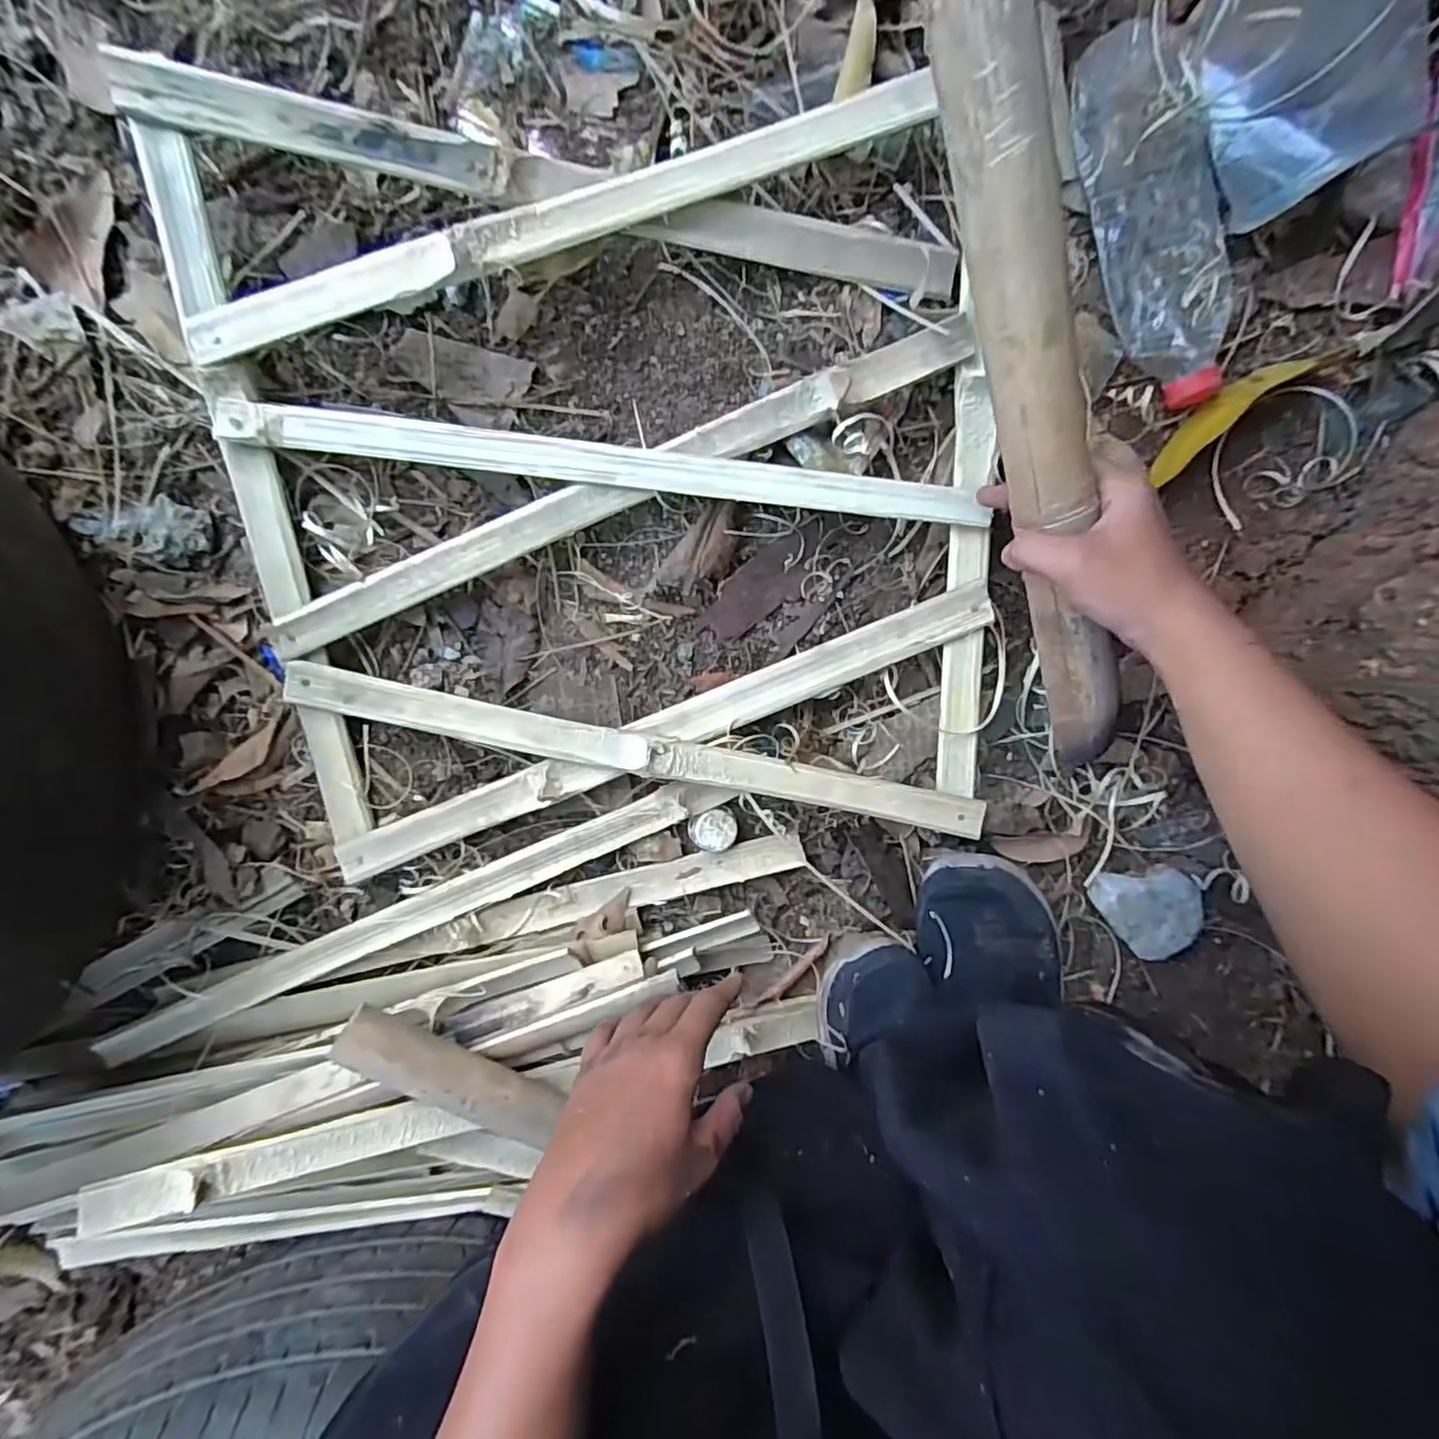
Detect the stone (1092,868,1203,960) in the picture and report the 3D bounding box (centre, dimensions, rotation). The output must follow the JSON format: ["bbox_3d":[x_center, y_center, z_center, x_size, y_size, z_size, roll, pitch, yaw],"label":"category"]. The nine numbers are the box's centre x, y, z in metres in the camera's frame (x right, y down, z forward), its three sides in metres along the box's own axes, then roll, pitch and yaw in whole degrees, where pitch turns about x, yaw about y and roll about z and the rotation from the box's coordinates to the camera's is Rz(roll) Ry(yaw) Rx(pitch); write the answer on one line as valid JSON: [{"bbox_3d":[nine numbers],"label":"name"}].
[{"bbox_3d":[0.333,0.143,0.514,0.072,0.043,0.066,38,95,-8],"label":"stone"}]

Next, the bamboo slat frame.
[{"bbox_3d":[-0.065,-0.142,0.443,0.493,0.052,0.469,-6,99,-5],"label":"bamboo slat frame"}]

